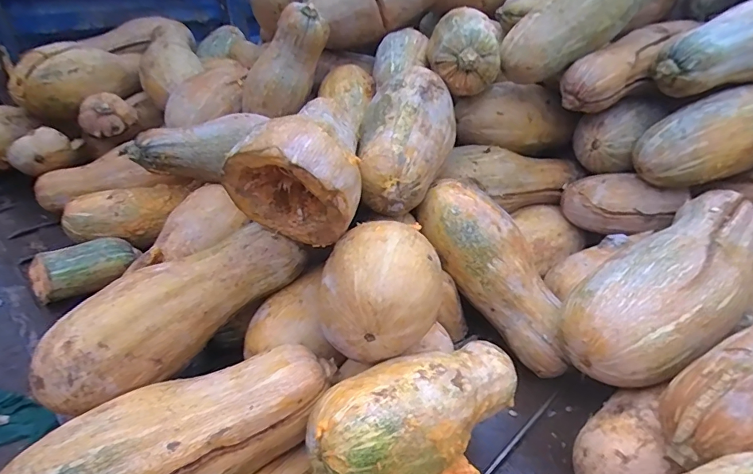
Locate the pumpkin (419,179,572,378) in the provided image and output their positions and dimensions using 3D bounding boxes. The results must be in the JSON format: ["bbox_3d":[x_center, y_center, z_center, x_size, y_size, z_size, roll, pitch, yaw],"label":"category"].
[{"bbox_3d":[0.171,0.052,0.632,0.092,0.088,0.299,-32,88,-39],"label":"pumpkin"}]

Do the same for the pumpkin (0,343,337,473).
[{"bbox_3d":[-0.191,0.200,0.415,0.316,0.109,0.110,-17,42,-26],"label":"pumpkin"}]

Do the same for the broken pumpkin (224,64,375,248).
[{"bbox_3d":[-0.089,-0.095,0.550,0.146,0.137,0.226,7,37,4],"label":"broken pumpkin"}]

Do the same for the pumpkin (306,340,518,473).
[{"bbox_3d":[0.054,0.169,0.439,0.247,0.084,0.097,-8,36,-38],"label":"pumpkin"}]

